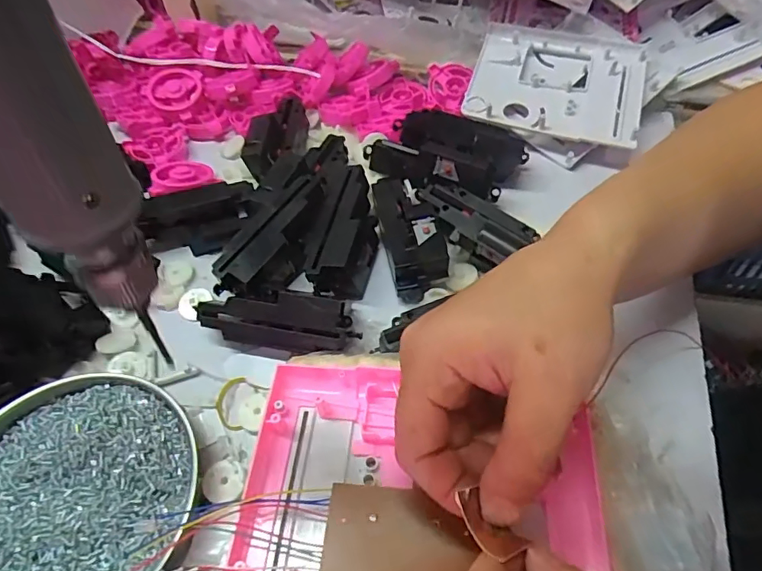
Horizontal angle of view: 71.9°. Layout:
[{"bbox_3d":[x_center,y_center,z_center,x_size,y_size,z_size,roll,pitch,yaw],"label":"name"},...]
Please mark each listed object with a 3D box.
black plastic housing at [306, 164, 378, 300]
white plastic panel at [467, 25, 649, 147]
[{"bbox_3d":[-0.025,-0.041,0.370,0.043,0.038,0.101,4,65,6],"label":"black plastic housing"},{"bbox_3d":[0.150,-0.180,0.449,0.141,0.017,0.125,14,54,13],"label":"white plastic panel"}]

